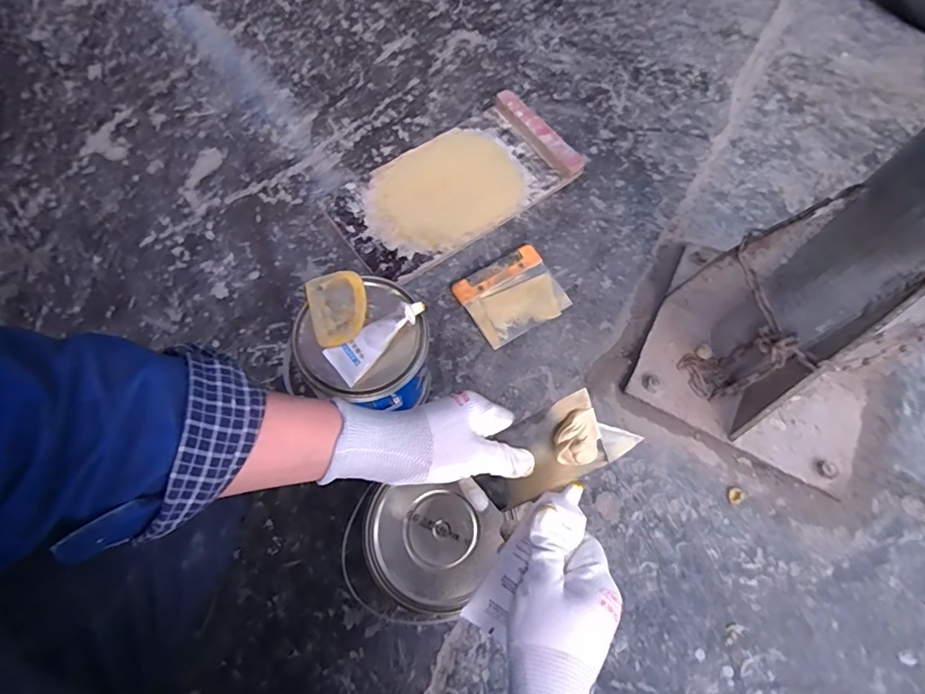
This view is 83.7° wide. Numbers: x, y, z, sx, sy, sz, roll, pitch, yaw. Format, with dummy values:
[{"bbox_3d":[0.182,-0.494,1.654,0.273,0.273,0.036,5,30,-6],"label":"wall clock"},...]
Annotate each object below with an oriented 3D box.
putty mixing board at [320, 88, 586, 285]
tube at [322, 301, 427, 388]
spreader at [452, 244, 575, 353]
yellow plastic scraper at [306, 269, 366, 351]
[{"bbox_3d":[-0.015,-0.272,0.855,0.395,0.022,0.206,-34,74,-15],"label":"putty mixing board"},{"bbox_3d":[-0.095,-0.010,0.581,0.121,0.023,0.047,-39,72,0],"label":"tube"},{"bbox_3d":[0.079,-0.080,0.797,0.149,0.016,0.120,-29,72,-13],"label":"spreader"},{"bbox_3d":[-0.144,-0.047,0.598,0.064,0.011,0.096,-15,70,-9],"label":"yellow plastic scraper"}]

